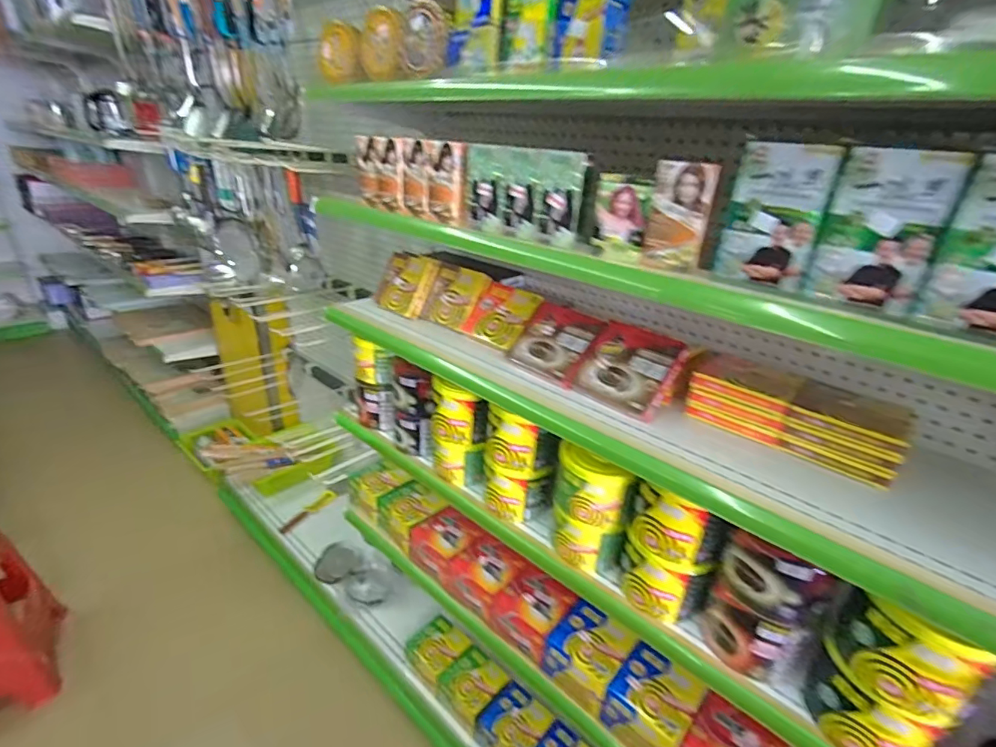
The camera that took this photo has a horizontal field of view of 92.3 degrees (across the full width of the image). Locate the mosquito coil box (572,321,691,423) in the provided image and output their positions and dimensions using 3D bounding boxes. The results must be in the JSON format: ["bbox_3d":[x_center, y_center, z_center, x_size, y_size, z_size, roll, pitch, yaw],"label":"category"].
[{"bbox_3d":[0.217,-0.006,0.803,0.152,0.026,0.149,27,73,39],"label":"mosquito coil box"}]

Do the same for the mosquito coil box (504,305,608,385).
[{"bbox_3d":[0.100,-0.065,0.893,0.155,0.025,0.156,26,68,41],"label":"mosquito coil box"}]

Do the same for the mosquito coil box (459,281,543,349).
[{"bbox_3d":[0.009,-0.122,1.008,0.150,0.133,0.025,24,-4,35],"label":"mosquito coil box"}]

